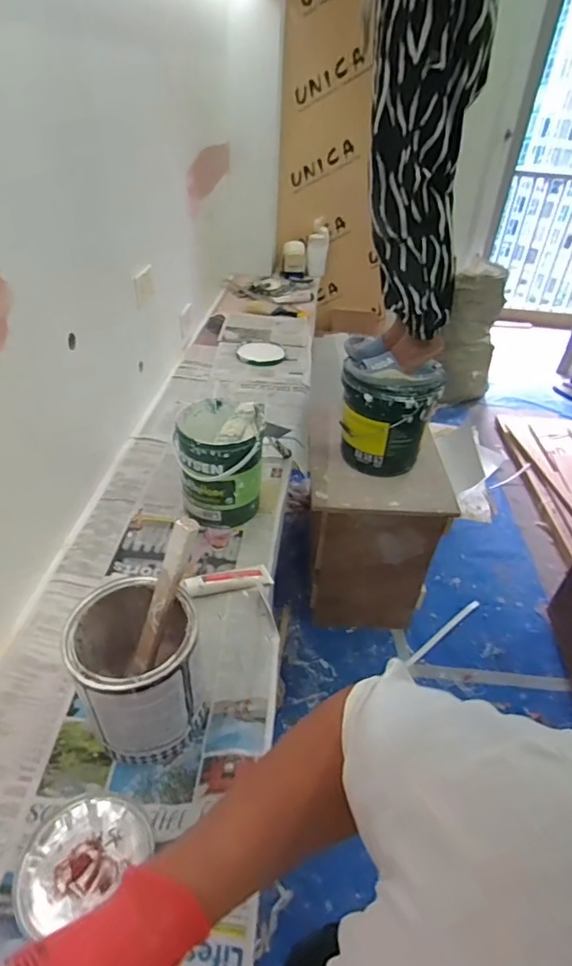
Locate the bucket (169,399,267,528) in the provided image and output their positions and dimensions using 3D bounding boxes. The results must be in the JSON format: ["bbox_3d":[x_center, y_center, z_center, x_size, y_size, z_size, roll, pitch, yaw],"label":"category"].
[{"bbox_3d":[-0.137,-0.035,1.058,0.167,0.239,0.170,3,39,-2],"label":"bucket"}]

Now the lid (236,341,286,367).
[{"bbox_3d":[-0.095,-0.466,1.786,0.164,0.020,0.191,-14,42,-22],"label":"lid"}]

